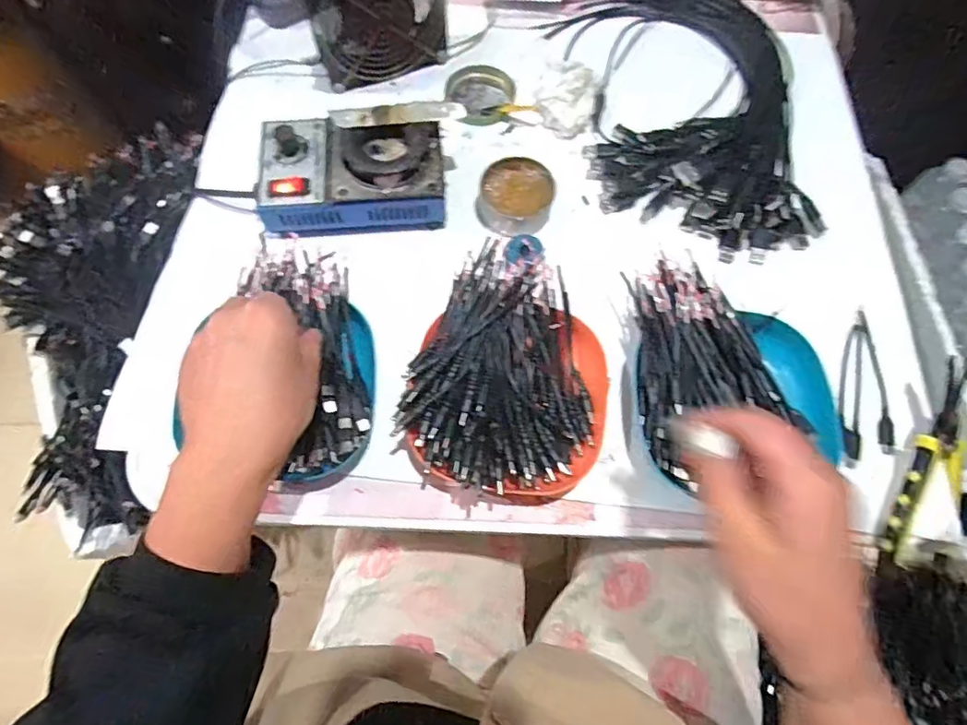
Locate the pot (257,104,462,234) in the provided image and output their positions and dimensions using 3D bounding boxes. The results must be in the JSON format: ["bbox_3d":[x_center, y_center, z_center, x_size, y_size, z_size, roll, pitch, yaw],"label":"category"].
[{"bbox_3d":[-0.106,-0.150,0.465,0.154,0.060,0.110,1,70,0],"label":"pot"}]

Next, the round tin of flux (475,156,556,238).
[{"bbox_3d":[0.027,-0.140,0.486,0.062,0.026,0.070,19,71,6],"label":"round tin of flux"}]

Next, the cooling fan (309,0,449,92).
[{"bbox_3d":[-0.090,-0.307,0.496,0.114,0.118,0.028,-23,72,-9],"label":"cooling fan"}]

